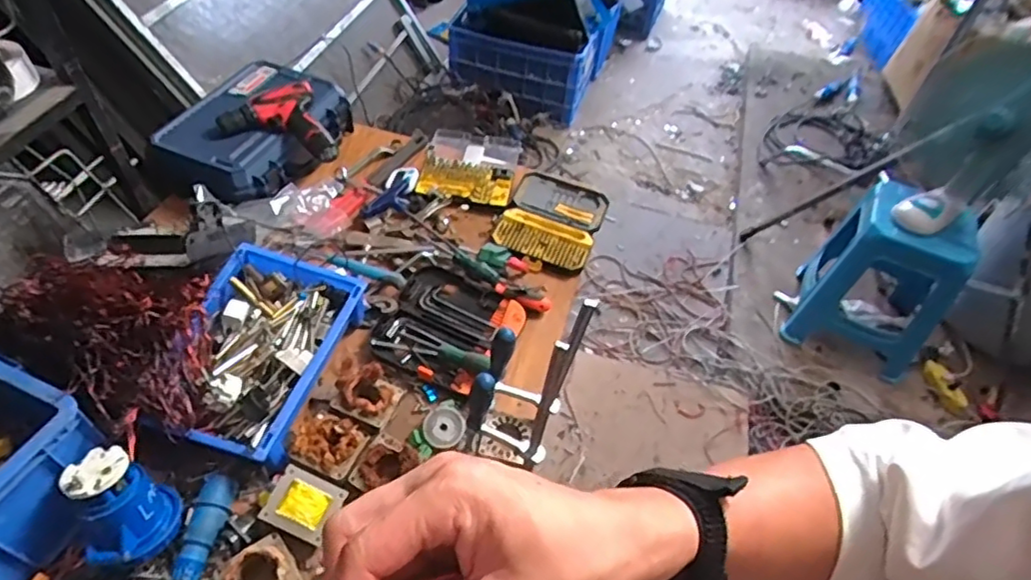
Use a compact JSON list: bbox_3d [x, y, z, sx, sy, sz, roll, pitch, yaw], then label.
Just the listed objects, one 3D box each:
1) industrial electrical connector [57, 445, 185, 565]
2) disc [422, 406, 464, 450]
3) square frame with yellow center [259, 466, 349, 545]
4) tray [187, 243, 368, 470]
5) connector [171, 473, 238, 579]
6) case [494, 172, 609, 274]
[{"bbox_3d":[-0.471,0.257,0.714,0.098,0.124,0.100,26,53,16],"label":"industrial electrical connector"},{"bbox_3d":[-0.107,0.203,0.896,0.060,0.011,0.067,-1,50,-6],"label":"disc"},{"bbox_3d":[-0.269,0.270,0.768,0.085,0.029,0.072,18,51,10],"label":"square frame with yellow center"},{"bbox_3d":[-0.371,0.088,0.886,0.202,0.079,0.316,11,50,5],"label":"tray"},{"bbox_3d":[-0.387,0.300,0.760,0.045,0.040,0.132,6,50,0],"label":"connector"},{"bbox_3d":[0.072,-0.137,1.192,0.185,0.030,0.250,17,51,10],"label":"case"}]

